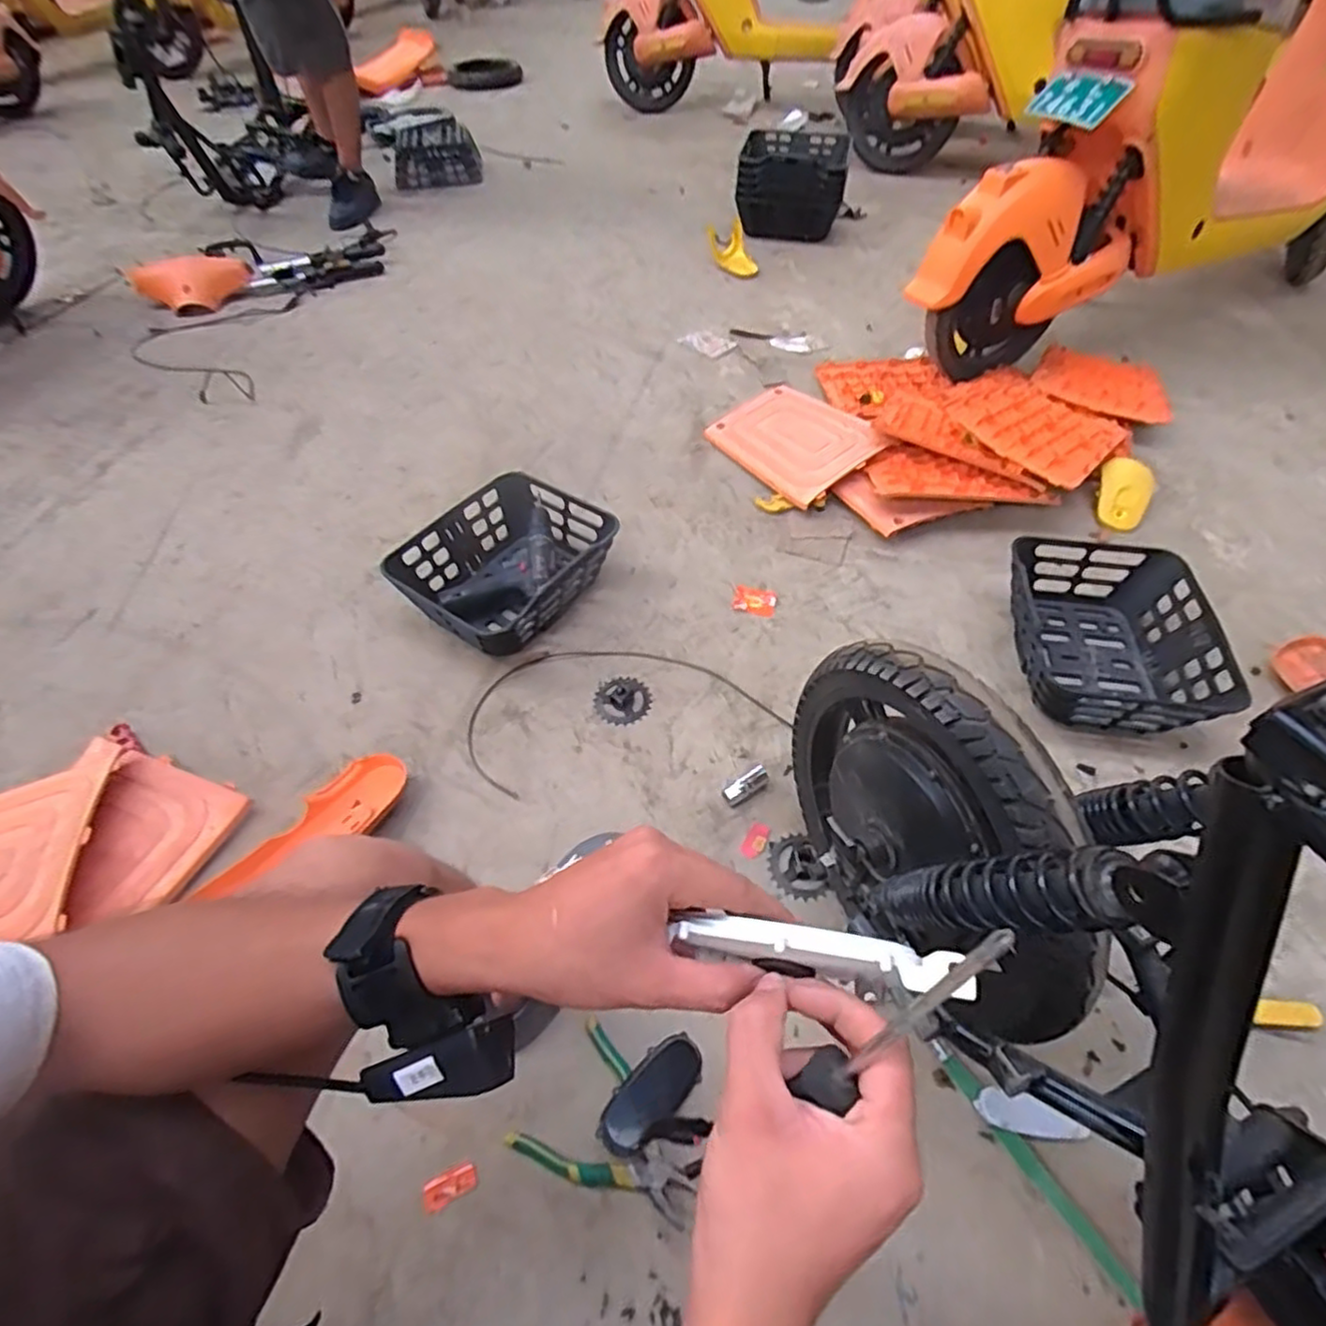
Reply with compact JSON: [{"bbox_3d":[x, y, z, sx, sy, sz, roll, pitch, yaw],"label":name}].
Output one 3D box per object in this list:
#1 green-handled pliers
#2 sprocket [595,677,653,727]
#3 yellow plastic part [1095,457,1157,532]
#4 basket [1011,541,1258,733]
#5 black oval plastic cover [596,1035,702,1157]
[{"bbox_3d":[-0.046,0.477,0.682,0.176,0.014,0.134,28,59,21],"label":"green-handled pliers"},{"bbox_3d":[-0.061,0.057,1.031,0.084,0.006,0.085,-1,53,1],"label":"sprocket"},{"bbox_3d":[0.872,-0.319,1.279,0.100,0.020,0.144,15,86,6],"label":"yellow plastic part"},{"bbox_3d":[0.670,-0.053,1.036,0.267,0.109,0.314,7,53,7],"label":"basket"},{"bbox_3d":[-0.011,0.445,0.701,0.123,0.012,0.054,-38,61,-24],"label":"black oval plastic cover"}]

